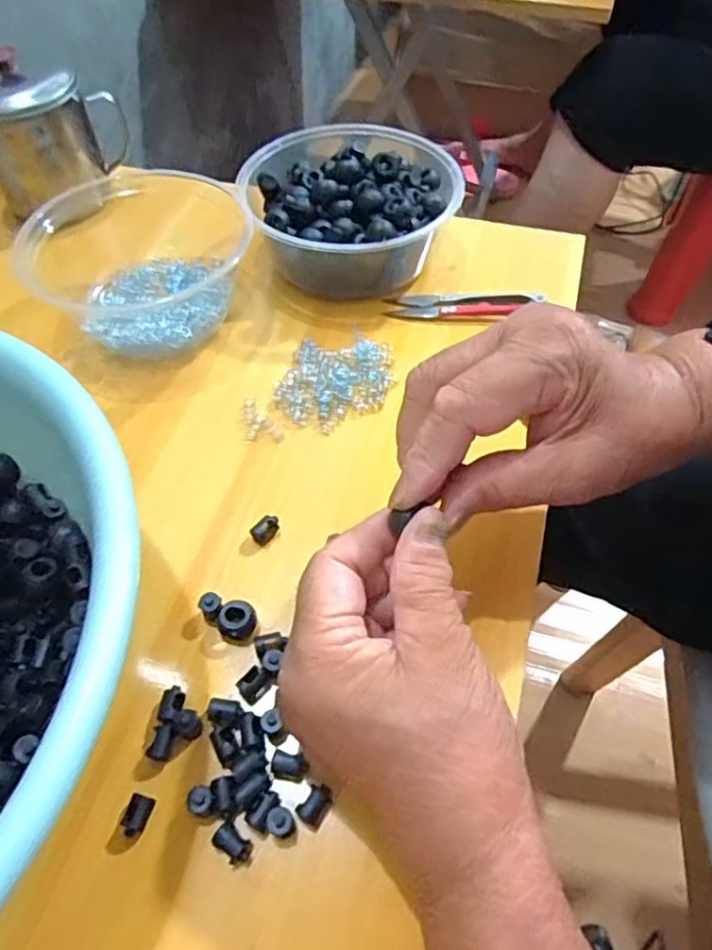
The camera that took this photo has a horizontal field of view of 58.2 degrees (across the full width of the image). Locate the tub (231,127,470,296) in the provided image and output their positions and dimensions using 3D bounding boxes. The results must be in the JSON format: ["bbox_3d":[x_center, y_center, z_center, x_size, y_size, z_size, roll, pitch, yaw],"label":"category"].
[{"bbox_3d":[-0.008,-0.177,0.433,0.148,0.064,0.152,17,56,14],"label":"tub"}]

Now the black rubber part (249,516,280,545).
[{"bbox_3d":[-0.045,0.027,0.323,0.008,0.007,0.015,38,63,25],"label":"black rubber part"}]

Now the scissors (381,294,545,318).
[{"bbox_3d":[0.070,-0.112,0.418,0.096,0.009,0.021,3,54,4],"label":"scissors"}]

